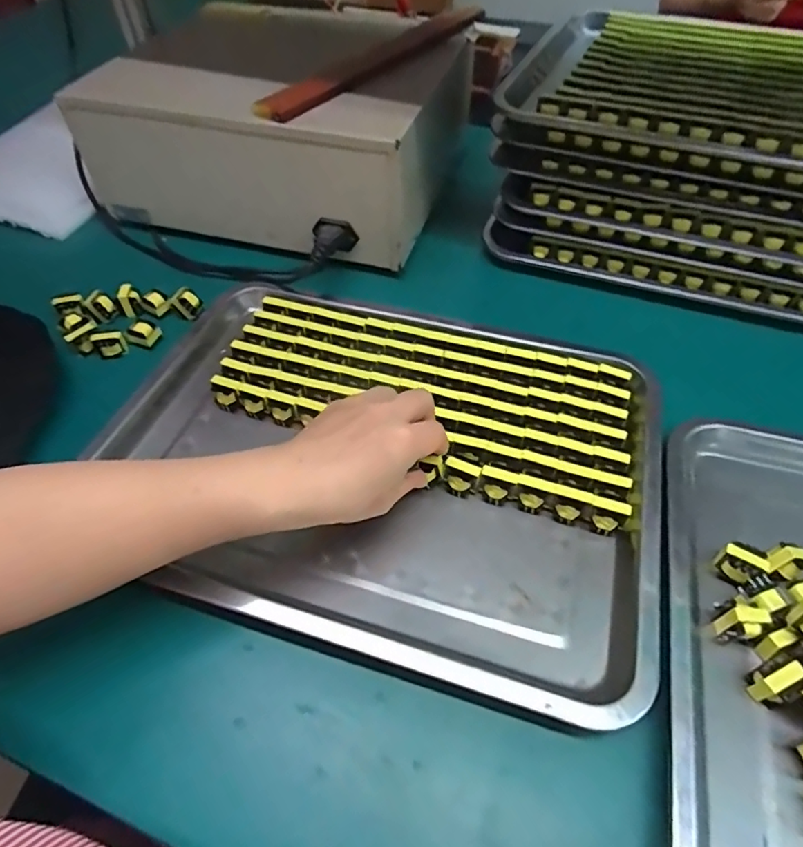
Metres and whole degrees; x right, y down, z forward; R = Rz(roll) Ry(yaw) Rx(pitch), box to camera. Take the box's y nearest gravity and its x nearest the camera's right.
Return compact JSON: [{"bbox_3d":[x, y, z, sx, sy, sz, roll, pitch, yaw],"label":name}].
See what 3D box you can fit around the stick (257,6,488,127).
[{"bbox_3d":[-0.022,-0.364,0.535,0.028,0.018,0.322,31,59,23],"label":"stick"}]

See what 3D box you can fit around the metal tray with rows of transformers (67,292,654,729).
[{"bbox_3d":[-0.015,0.013,0.399,0.382,0.027,0.293,13,54,12],"label":"metal tray with rows of transformers"}]

